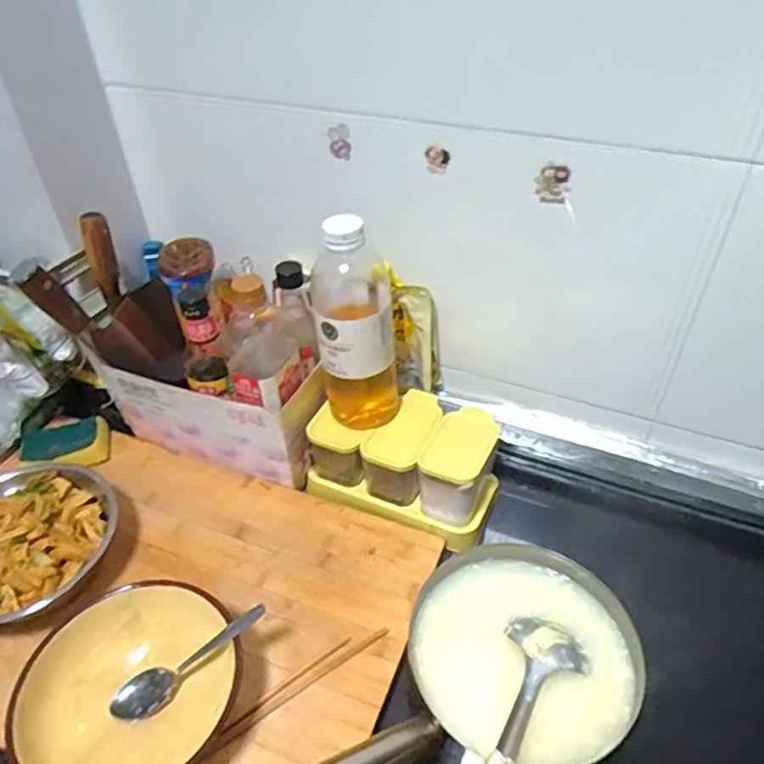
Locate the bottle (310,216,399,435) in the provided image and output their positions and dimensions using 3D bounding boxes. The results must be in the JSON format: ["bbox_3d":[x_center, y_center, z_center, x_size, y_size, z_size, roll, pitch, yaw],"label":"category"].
[{"bbox_3d":[-0.029,-0.057,0.647,0.084,0.237,0.075,-7,41,-4],"label":"bottle"}]

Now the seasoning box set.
[{"bbox_3d":[0.028,0.085,0.710,0.211,0.084,0.131,16,44,22],"label":"seasoning box set"}]

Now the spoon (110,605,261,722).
[{"bbox_3d":[-0.165,0.242,0.531,0.162,0.028,0.031,-38,43,8],"label":"spoon"}]

